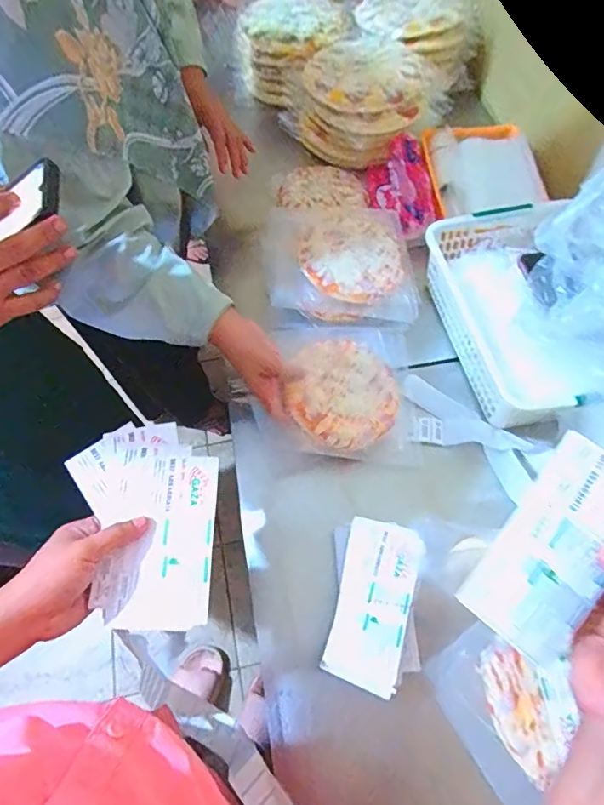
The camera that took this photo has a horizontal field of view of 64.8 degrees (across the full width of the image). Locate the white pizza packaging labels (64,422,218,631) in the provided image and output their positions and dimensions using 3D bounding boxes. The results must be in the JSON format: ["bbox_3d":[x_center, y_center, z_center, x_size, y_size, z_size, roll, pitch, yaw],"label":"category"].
[{"bbox_3d":[-0.141,0.103,0.417,0.124,0.016,0.171,-1,64,1],"label":"white pizza packaging labels"}]

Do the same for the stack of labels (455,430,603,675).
[{"bbox_3d":[0.166,0.089,0.302,0.068,0.013,0.140,39,79,9],"label":"stack of labels"}]

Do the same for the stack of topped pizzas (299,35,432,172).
[{"bbox_3d":[0.114,-0.541,0.858,0.208,0.127,0.209,13,65,8],"label":"stack of topped pizzas"}]

